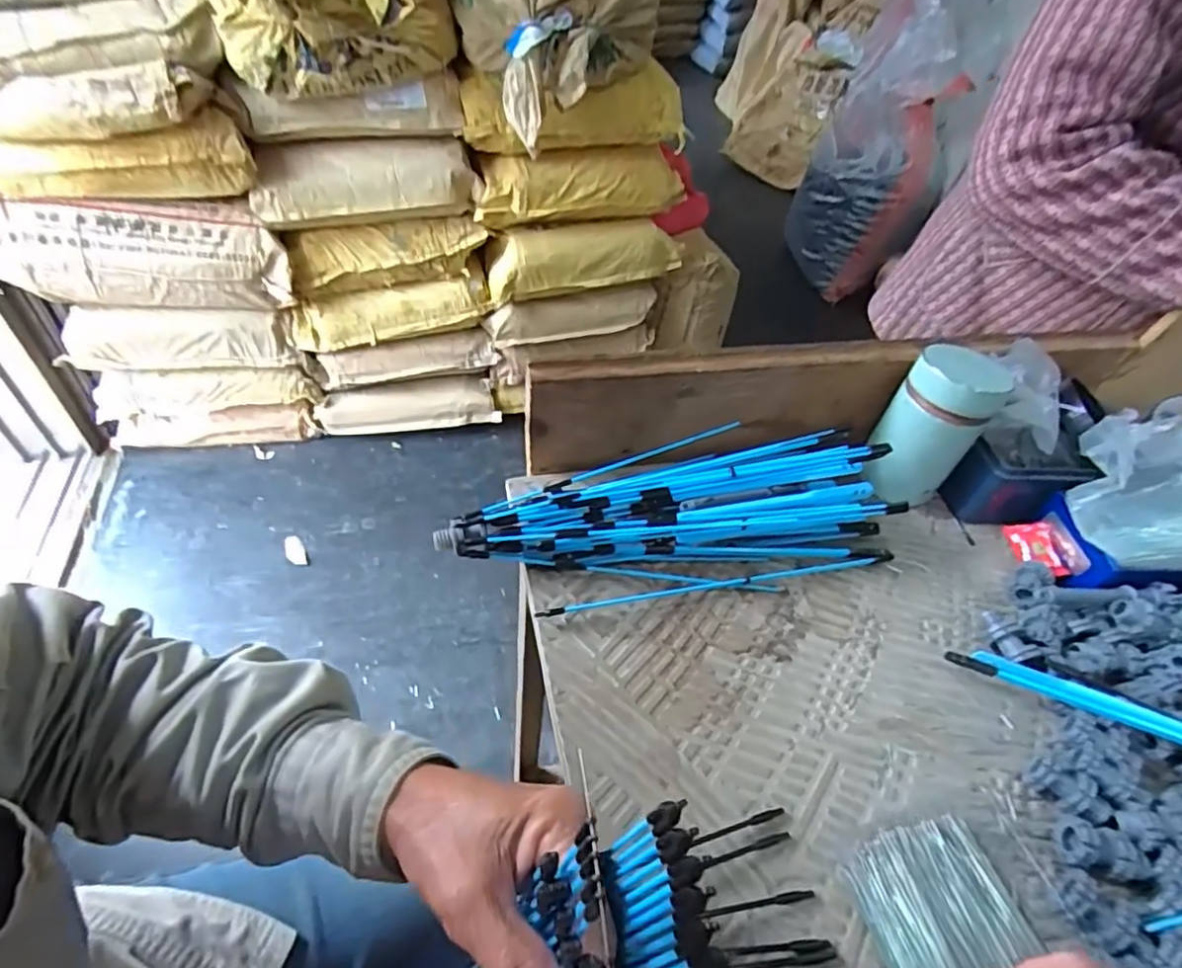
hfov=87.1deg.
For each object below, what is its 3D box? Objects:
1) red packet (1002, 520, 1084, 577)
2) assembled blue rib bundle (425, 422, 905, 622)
[{"bbox_3d":[0.344,0.049,0.473,0.038,0.008,0.046,-17,58,19],"label":"red packet"},{"bbox_3d":[0.058,0.019,0.433,0.313,0.057,0.107,-6,48,-12],"label":"assembled blue rib bundle"}]

